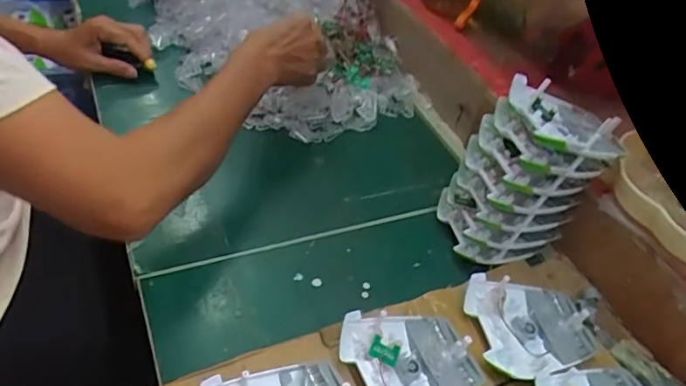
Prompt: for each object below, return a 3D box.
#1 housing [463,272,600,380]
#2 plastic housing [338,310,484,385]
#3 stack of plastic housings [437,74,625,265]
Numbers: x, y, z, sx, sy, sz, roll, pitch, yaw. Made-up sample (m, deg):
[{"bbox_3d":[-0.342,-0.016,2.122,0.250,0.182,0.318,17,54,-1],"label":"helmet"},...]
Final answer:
[{"bbox_3d":[0.171,0.119,0.482,0.110,0.022,0.098,-2,46,-14],"label":"housing"},{"bbox_3d":[0.058,0.141,0.438,0.108,0.034,0.096,-12,49,-23],"label":"plastic housing"},{"bbox_3d":[0.177,-0.014,0.528,0.124,0.159,0.121,30,46,18],"label":"stack of plastic housings"}]

